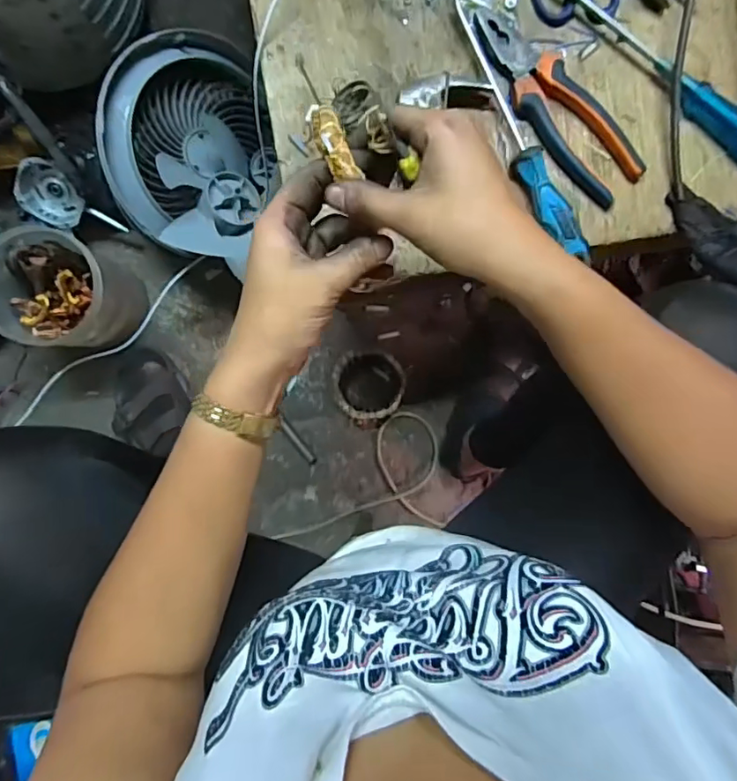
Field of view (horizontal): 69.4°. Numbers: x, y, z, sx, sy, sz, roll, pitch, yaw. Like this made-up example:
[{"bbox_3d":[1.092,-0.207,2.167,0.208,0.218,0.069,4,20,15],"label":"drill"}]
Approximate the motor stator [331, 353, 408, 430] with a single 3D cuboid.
[{"bbox_3d":[0.001,0.002,0.765,0.102,0.051,0.114,-3,92,-1],"label":"motor stator"}]

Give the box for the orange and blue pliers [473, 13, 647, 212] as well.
[{"bbox_3d":[0.158,-0.240,0.450,0.051,0.014,0.184,-41,93,1],"label":"orange and blue pliers"}]

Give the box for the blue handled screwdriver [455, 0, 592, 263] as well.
[{"bbox_3d":[0.121,-0.212,0.442,0.026,0.025,0.234,-28,93,0],"label":"blue handled screwdriver"}]

